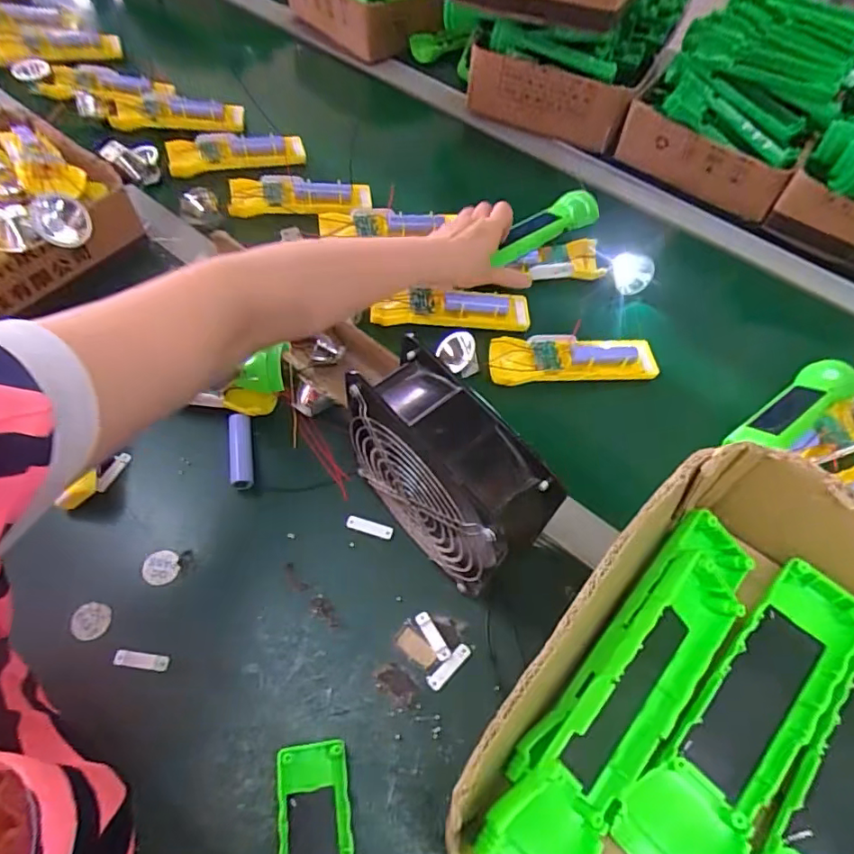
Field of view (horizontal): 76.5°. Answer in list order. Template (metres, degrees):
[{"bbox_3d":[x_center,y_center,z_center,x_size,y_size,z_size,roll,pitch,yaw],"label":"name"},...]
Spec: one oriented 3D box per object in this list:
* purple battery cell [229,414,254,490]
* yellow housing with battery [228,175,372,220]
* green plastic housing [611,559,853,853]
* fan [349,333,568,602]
[{"bbox_3d":[-0.160,0.021,0.464,0.017,0.018,0.066,-7,59,-8],"label":"purple battery cell"},{"bbox_3d":[-0.148,-0.267,0.630,0.155,0.028,0.049,2,58,-2],"label":"yellow housing with battery"},{"bbox_3d":[0.148,0.137,0.256,0.048,0.034,0.160,38,64,18],"label":"green plastic housing"},{"bbox_3d":[0.011,0.039,0.383,0.069,0.153,0.146,-36,67,-22],"label":"fan"}]

